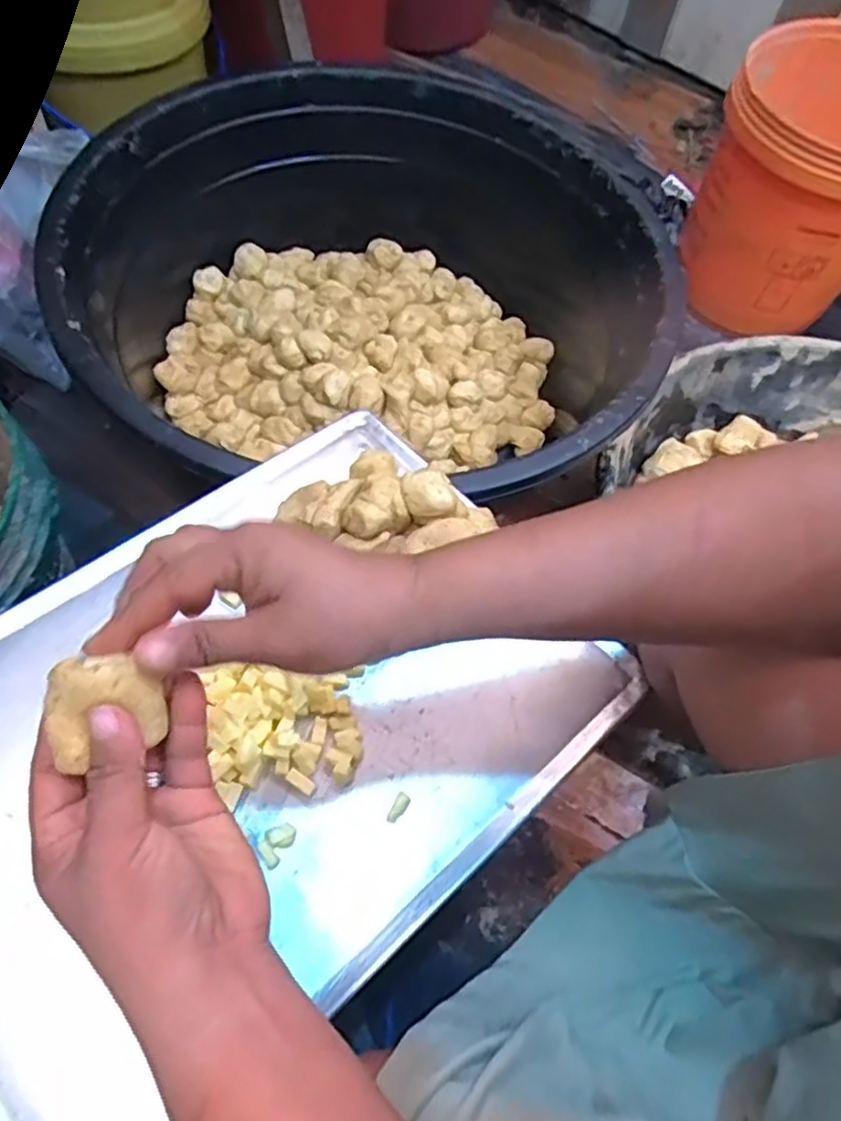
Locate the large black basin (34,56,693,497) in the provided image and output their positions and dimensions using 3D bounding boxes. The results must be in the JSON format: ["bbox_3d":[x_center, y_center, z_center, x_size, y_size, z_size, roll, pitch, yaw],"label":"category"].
[{"bbox_3d":[-0.048,-0.300,0.868,0.646,0.288,0.674,2,60,-3],"label":"large black basin"}]

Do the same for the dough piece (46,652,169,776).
[{"bbox_3d":[-0.129,0.060,0.276,0.041,0.027,0.039,0,60,-4],"label":"dough piece"}]

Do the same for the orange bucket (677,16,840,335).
[{"bbox_3d":[0.547,-0.519,0.981,0.278,0.315,0.278,2,60,-3],"label":"orange bucket"}]

